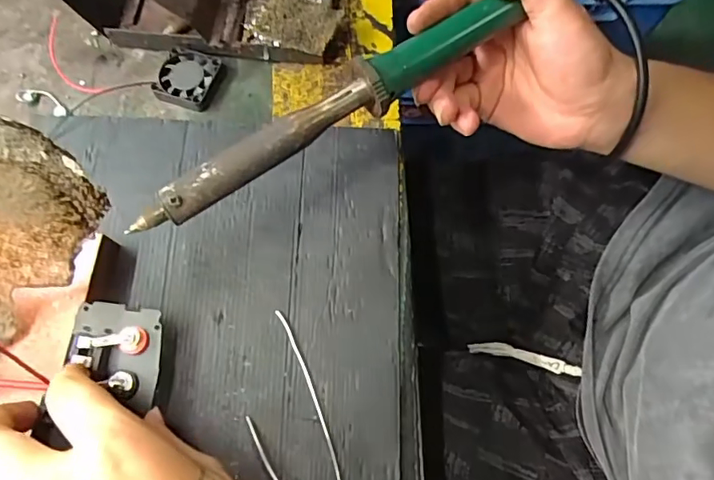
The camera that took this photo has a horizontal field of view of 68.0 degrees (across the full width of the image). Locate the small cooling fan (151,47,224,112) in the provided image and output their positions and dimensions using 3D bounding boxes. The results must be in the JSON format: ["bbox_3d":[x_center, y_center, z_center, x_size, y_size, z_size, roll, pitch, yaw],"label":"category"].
[{"bbox_3d":[-0.122,-0.116,0.381,0.041,0.011,0.042,15,73,7],"label":"small cooling fan"}]

